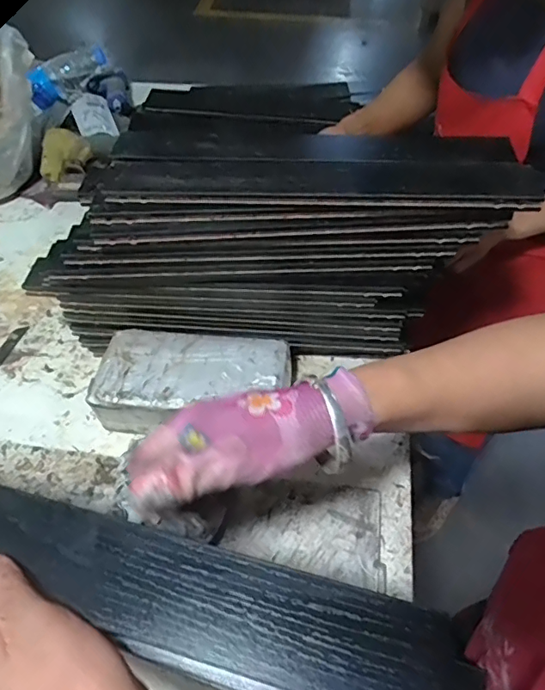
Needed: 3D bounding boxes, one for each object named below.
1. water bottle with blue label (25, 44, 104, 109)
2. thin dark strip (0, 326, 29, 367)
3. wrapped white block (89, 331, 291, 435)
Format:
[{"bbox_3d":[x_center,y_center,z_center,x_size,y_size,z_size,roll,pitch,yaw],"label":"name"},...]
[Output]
[{"bbox_3d":[-0.403,-0.525,0.976,0.165,0.050,0.064,-42,58,-13],"label":"water bottle with blue label"},{"bbox_3d":[-0.342,0.013,0.639,0.018,0.004,0.098,12,53,10],"label":"thin dark strip"},{"bbox_3d":[-0.086,0.041,0.554,0.202,0.050,0.105,6,52,6],"label":"wrapped white block"}]

